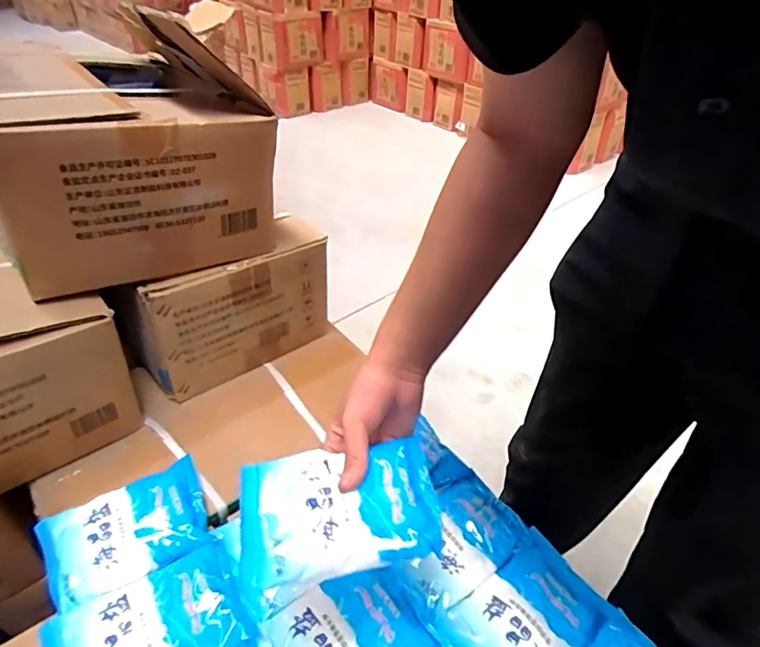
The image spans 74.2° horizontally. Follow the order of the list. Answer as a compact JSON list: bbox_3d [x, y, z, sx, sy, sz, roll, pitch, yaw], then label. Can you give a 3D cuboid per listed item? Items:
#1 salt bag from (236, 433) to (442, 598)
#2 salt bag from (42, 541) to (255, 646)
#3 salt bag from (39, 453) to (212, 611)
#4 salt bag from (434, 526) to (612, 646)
[{"bbox_3d":[-0.035,0.155,0.428,0.164,0.024,0.111,-7,41,-10],"label":"salt bag"},{"bbox_3d":[-0.217,0.289,0.471,0.168,0.023,0.116,-20,44,-24],"label":"salt bag"},{"bbox_3d":[-0.276,0.226,0.547,0.162,0.024,0.117,-19,44,-22],"label":"salt bag"},{"bbox_3d":[0.148,0.299,0.508,0.170,0.022,0.106,-27,48,-30],"label":"salt bag"}]

